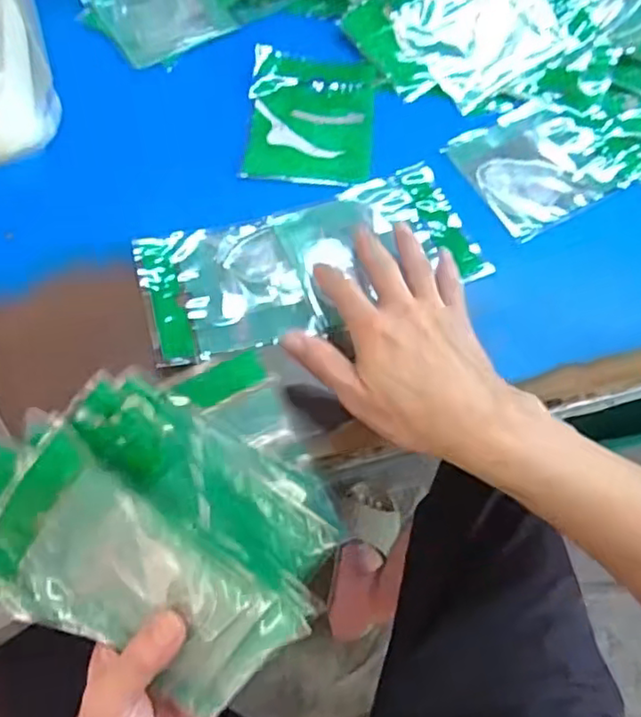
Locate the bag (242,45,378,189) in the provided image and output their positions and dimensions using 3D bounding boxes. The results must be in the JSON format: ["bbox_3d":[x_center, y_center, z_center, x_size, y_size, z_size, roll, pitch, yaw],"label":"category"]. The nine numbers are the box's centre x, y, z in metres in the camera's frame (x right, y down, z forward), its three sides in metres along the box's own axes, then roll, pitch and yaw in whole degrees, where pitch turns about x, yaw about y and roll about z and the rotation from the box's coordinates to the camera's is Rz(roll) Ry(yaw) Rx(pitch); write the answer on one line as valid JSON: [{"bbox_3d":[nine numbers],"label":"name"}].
[{"bbox_3d":[-0.008,-0.202,0.528,0.103,0.007,0.132,5,66,1],"label":"bag"}]

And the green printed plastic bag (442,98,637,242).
[{"bbox_3d":[0.182,-0.164,0.517,0.136,0.010,0.107,-29,69,-13],"label":"green printed plastic bag"}]

